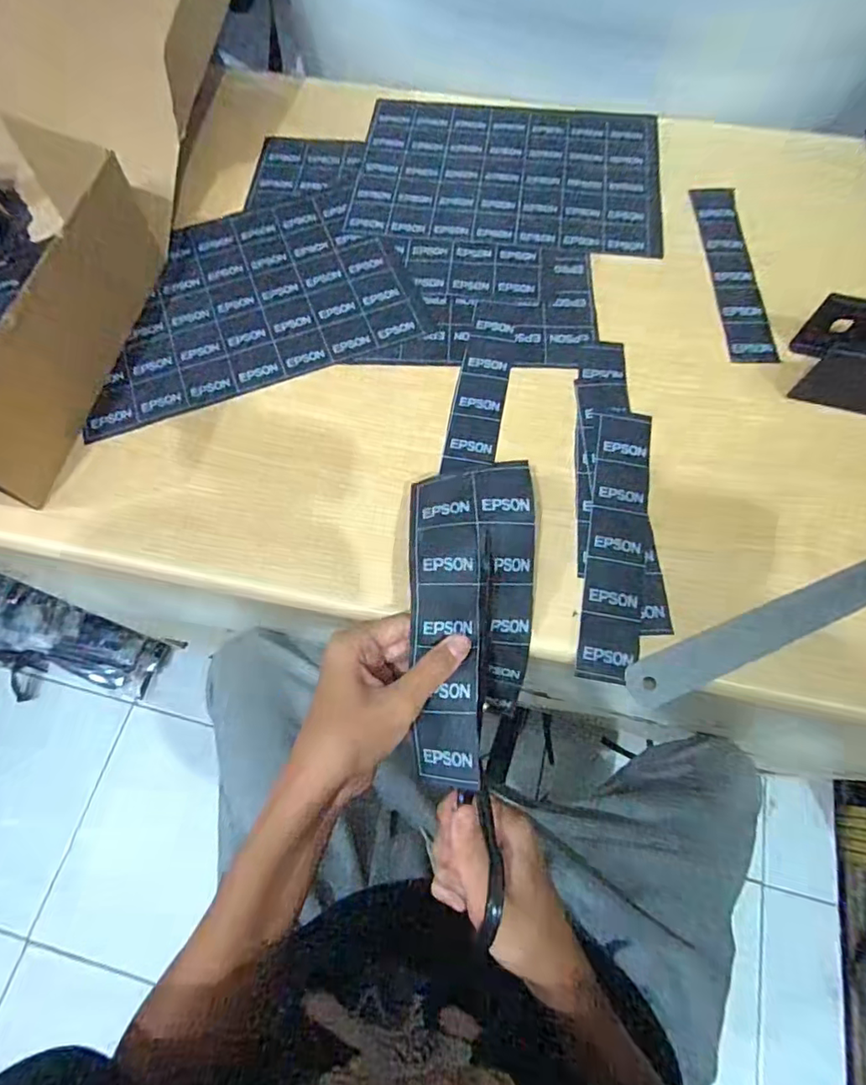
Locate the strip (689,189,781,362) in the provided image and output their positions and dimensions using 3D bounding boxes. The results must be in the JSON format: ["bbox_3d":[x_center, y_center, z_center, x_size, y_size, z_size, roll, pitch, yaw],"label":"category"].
[{"bbox_3d":[0.265,-0.243,0.479,0.042,0.009,0.202,0,67,1],"label":"strip"}]

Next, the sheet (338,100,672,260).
[{"bbox_3d":[0.075,-0.370,0.533,0.289,0.004,0.209,7,68,4],"label":"sheet"}]

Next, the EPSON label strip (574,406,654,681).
[{"bbox_3d":[0.131,-0.006,0.382,0.040,0.004,0.205,10,68,5],"label":"EPSON label strip"}]

